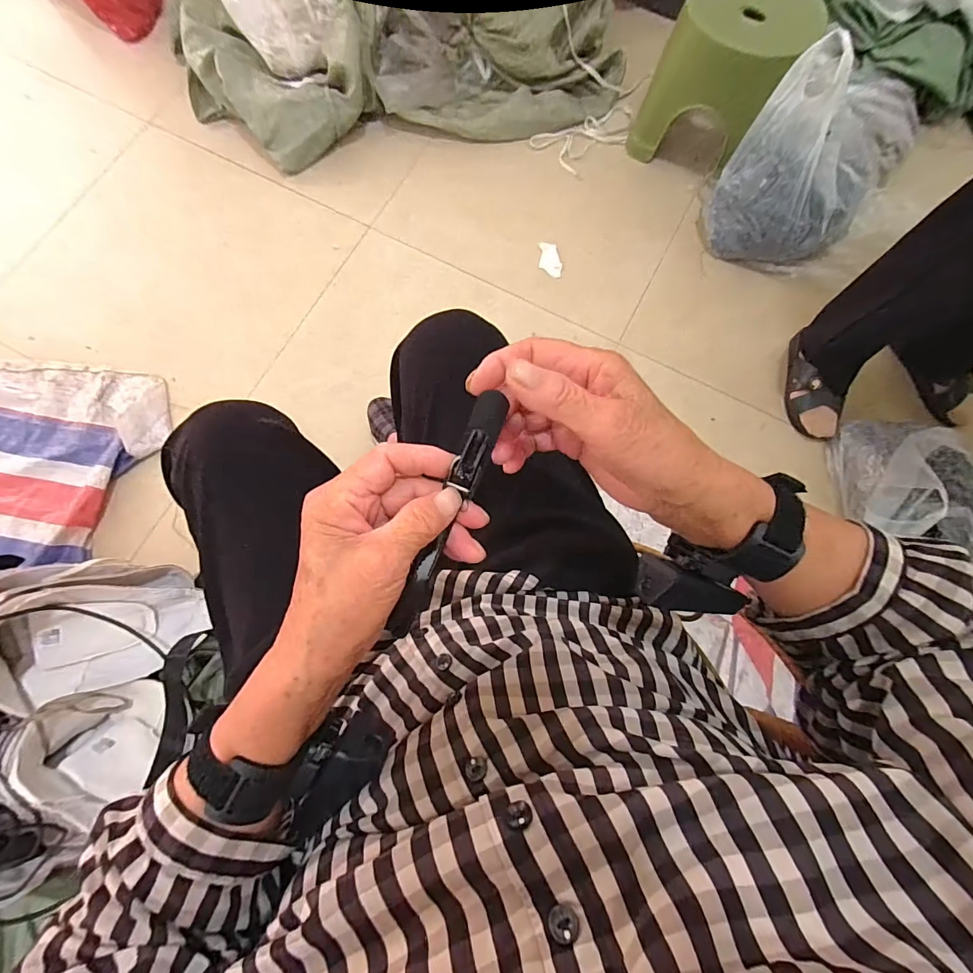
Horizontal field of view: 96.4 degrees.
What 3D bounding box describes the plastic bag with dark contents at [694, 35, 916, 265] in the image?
[{"bbox_3d":[0.595,-0.583,0.814,0.266,0.265,0.208,30,80,6],"label":"plastic bag with dark contents"}]

